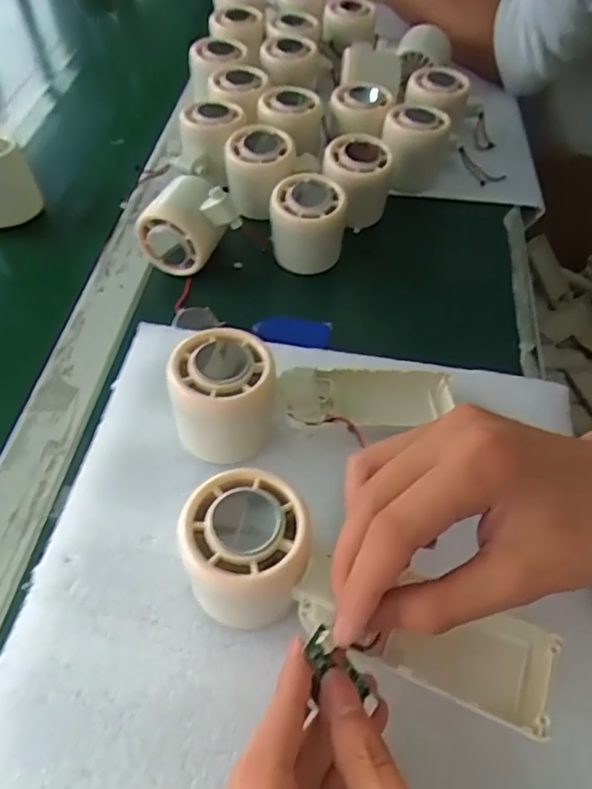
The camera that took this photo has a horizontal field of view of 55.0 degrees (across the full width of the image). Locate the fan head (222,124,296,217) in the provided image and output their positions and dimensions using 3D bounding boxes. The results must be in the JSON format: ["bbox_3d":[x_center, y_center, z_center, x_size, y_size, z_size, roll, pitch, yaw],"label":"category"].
[{"bbox_3d":[-0.030,-0.183,0.472,0.055,0.060,0.050,-1,53,-3],"label":"fan head"}]

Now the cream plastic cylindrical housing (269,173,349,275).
[{"bbox_3d":[0.009,-0.126,0.440,0.055,0.064,0.058,1,53,-1],"label":"cream plastic cylindrical housing"}]

